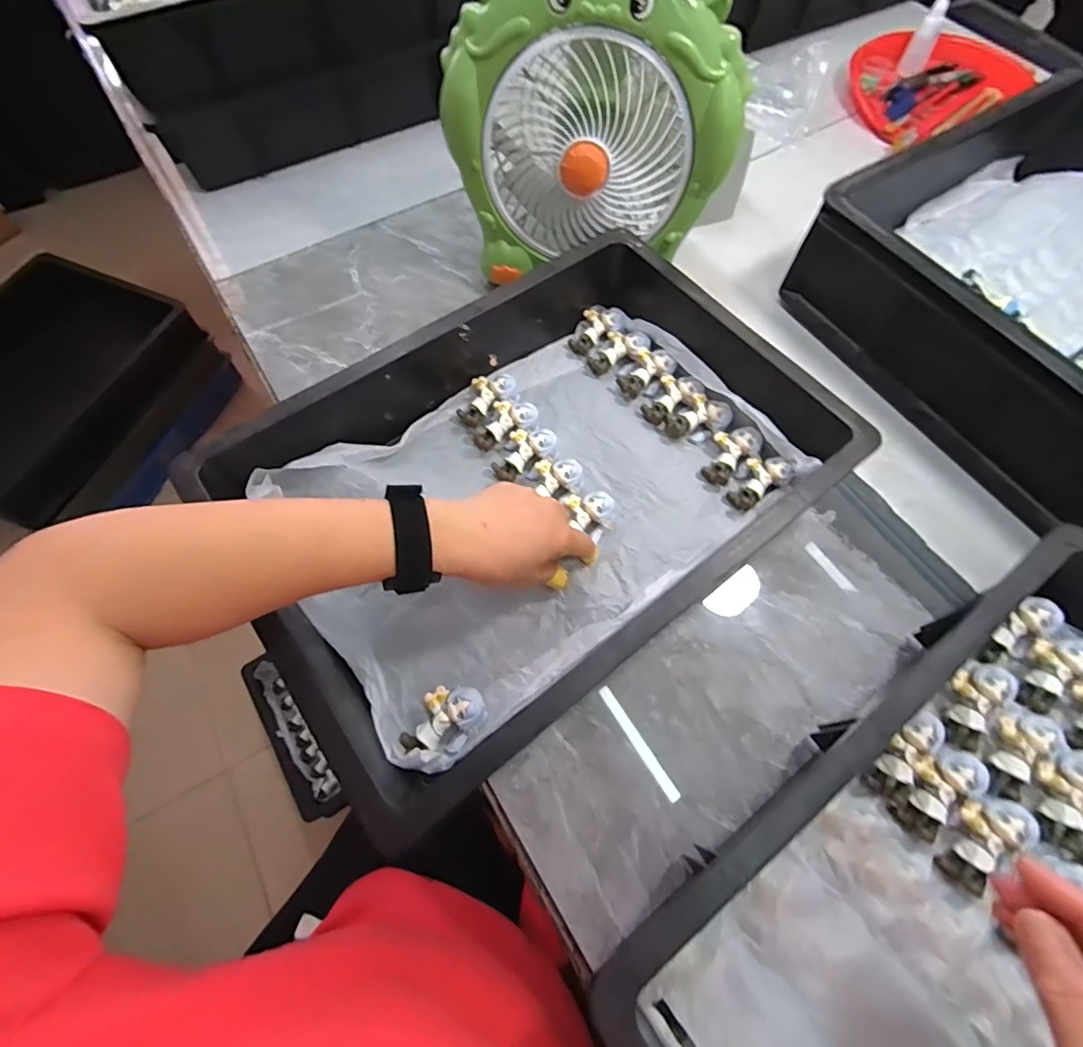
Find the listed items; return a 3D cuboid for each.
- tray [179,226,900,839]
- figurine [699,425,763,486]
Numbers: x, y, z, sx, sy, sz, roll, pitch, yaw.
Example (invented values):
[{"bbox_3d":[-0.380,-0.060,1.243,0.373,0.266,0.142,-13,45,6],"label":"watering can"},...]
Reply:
[{"bbox_3d":[0.004,-0.038,0.438,0.462,0.103,0.320,-36,71,-15],"label":"tray"},{"bbox_3d":[0.177,-0.064,0.479,0.039,0.022,0.058,29,69,12],"label":"figurine"}]

